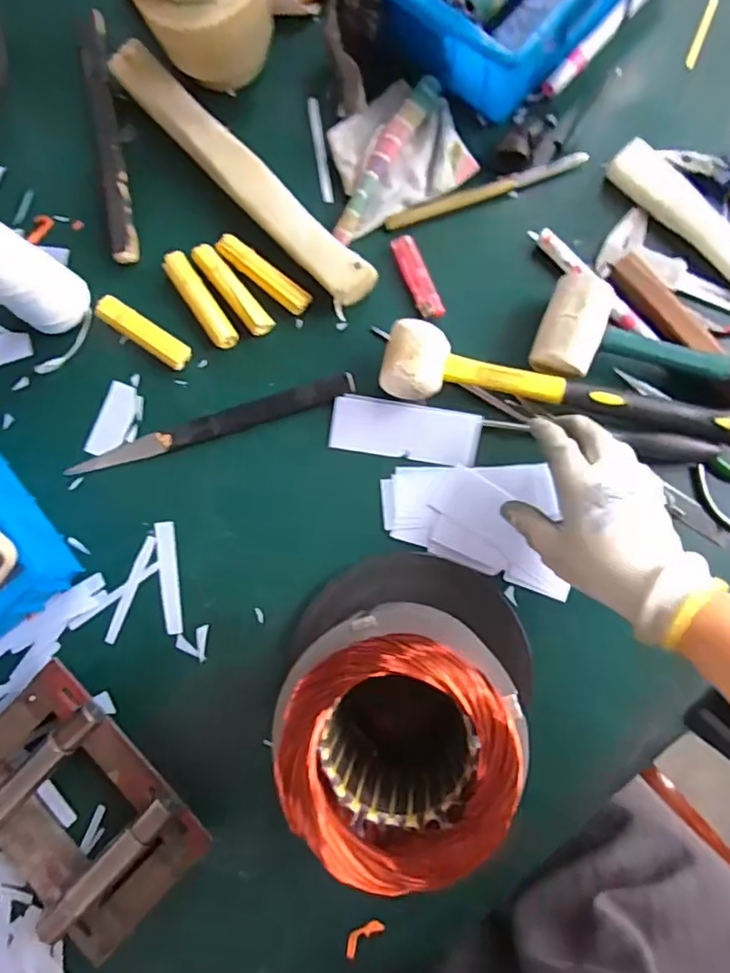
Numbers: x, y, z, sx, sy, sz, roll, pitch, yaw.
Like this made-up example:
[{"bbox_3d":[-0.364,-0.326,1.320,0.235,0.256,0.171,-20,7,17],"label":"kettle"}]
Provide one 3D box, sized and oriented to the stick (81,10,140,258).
[{"bbox_3d":[-0.247,-0.339,0.560,0.024,0.019,0.258,-11,82,4],"label":"stick"}]

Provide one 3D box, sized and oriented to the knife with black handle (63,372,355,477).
[{"bbox_3d":[-0.138,-0.053,0.513,0.263,0.023,0.023,-17,82,3],"label":"knife with black handle"}]

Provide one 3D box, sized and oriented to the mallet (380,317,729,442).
[{"bbox_3d":[0.156,-0.082,0.474,0.283,0.049,0.063,9,84,6],"label":"mallet"}]

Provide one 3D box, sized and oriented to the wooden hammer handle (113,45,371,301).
[{"bbox_3d":[-0.119,-0.293,0.537,0.042,0.028,0.340,-44,81,-1],"label":"wooden hammer handle"}]

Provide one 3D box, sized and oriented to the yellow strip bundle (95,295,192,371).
[{"bbox_3d":[-0.204,-0.142,0.533,0.096,0.014,0.024,34,87,8],"label":"yellow strip bundle"}]

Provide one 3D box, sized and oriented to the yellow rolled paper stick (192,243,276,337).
[{"bbox_3d":[-0.122,-0.180,0.531,0.021,0.015,0.101,-40,81,-1],"label":"yellow rolled paper stick"}]

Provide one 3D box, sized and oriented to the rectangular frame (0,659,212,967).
[{"bbox_3d":[-0.234,0.261,0.470,0.142,0.049,0.195,-45,81,-2],"label":"rectangular frame"}]

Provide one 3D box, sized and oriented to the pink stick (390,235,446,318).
[{"bbox_3d":[0.046,-0.189,0.522,0.022,0.010,0.084,-23,81,2],"label":"pink stick"}]

